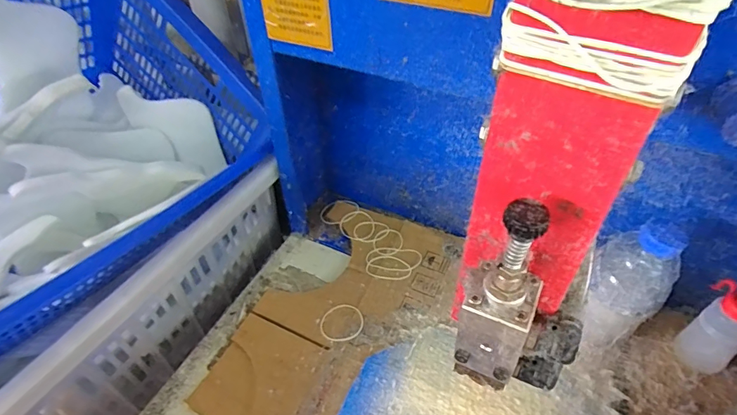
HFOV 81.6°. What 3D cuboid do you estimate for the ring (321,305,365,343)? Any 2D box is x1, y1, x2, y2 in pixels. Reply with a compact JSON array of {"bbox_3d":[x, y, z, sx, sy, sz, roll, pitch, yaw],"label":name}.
[{"bbox_3d":[-0.034,0.153,0.567,0.056,0.004,0.058,-1,46,1],"label":"ring"}]

